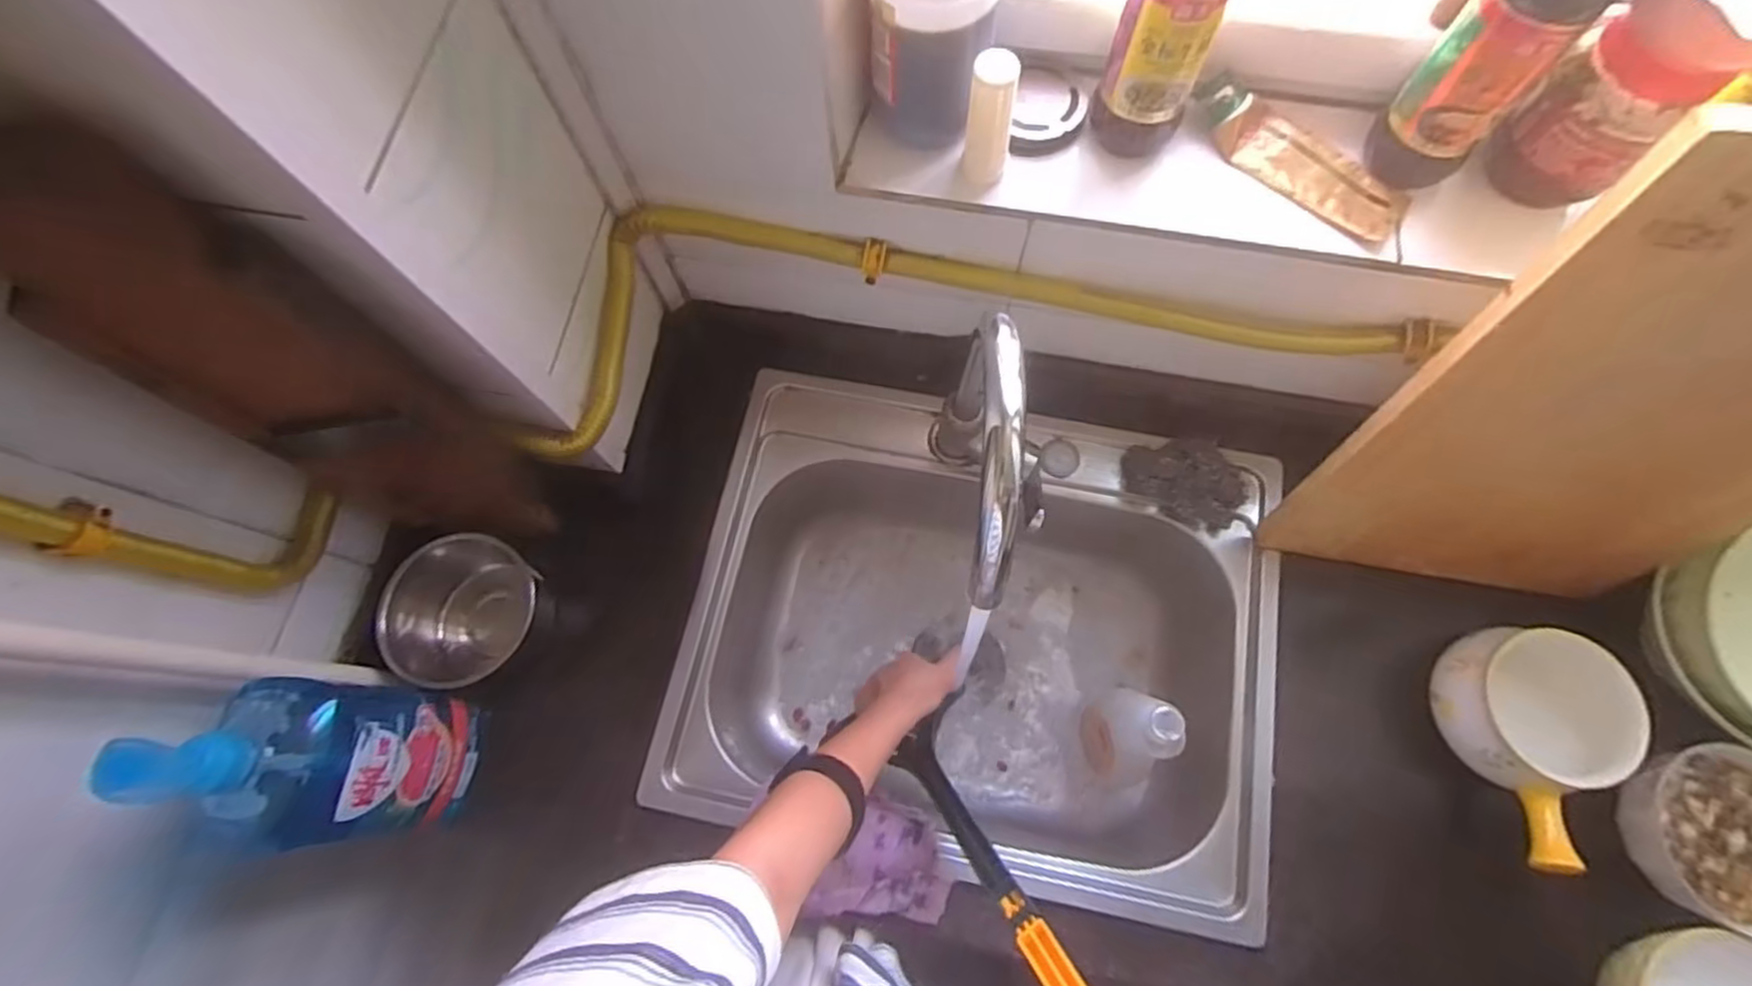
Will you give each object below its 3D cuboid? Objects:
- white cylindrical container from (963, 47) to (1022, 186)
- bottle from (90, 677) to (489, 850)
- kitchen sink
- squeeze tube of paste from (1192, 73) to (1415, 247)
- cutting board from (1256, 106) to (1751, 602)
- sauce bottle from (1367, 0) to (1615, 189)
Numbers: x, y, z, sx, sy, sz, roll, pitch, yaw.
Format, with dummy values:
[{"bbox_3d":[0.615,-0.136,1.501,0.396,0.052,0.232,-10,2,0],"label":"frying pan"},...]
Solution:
[{"bbox_3d":[0.079,-0.256,0.506,0.030,0.093,0.028,0,72,1],"label":"white cylindrical container"},{"bbox_3d":[-0.401,0.188,0.526,0.092,0.271,0.103,7,72,4],"label":"bottle"},{"bbox_3d":[0.100,0.149,0.777,0.534,0.225,0.423,11,73,5],"label":"kitchen sink"},{"bbox_3d":[0.305,-0.245,0.531,0.164,0.027,0.052,38,77,13],"label":"squeeze tube of paste"},{"bbox_3d":[0.524,-0.038,0.510,0.313,0.433,0.018,8,61,4],"label":"cutting board"},{"bbox_3d":[0.389,-0.288,0.428,0.064,0.226,0.063,-43,76,-11],"label":"sauce bottle"}]

